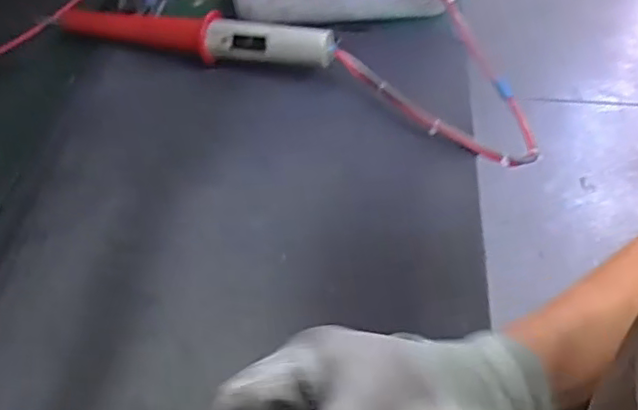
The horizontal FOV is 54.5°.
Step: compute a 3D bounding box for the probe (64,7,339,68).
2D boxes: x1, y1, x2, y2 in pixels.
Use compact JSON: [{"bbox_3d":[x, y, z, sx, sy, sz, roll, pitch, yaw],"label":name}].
[{"bbox_3d":[-0.109,-0.152,0.540,0.254,0.038,0.032,16,51,11],"label":"probe"}]

